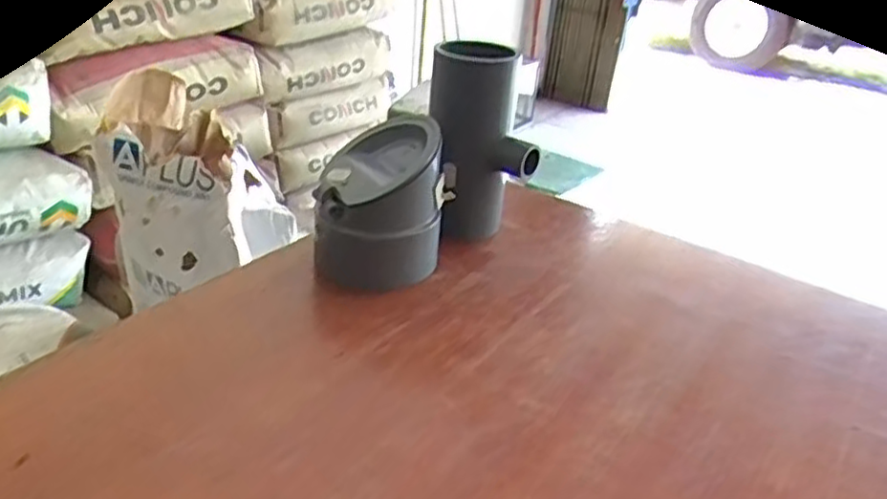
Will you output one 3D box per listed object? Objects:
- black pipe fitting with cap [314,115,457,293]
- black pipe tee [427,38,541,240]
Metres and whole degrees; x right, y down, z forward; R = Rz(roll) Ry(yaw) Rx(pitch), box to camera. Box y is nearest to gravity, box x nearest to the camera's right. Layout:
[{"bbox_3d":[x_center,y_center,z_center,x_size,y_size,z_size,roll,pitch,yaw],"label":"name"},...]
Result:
[{"bbox_3d":[-0.047,-0.035,0.540,0.097,0.104,0.092,3,28,-2],"label":"black pipe fitting with cap"},{"bbox_3d":[0.029,-0.082,0.576,0.075,0.157,0.069,3,28,-2],"label":"black pipe tee"}]

